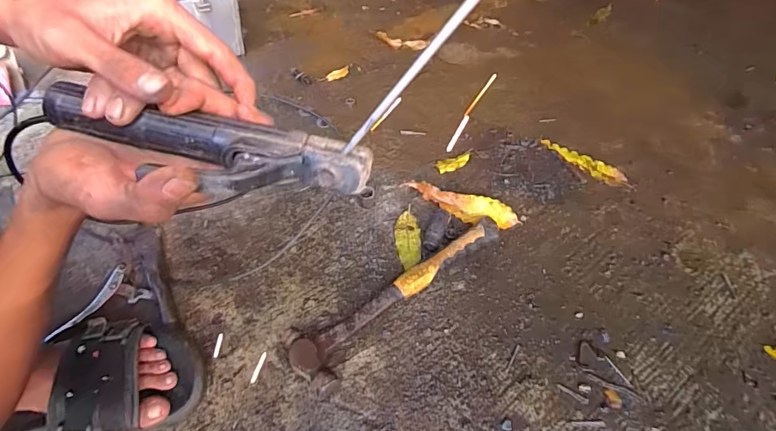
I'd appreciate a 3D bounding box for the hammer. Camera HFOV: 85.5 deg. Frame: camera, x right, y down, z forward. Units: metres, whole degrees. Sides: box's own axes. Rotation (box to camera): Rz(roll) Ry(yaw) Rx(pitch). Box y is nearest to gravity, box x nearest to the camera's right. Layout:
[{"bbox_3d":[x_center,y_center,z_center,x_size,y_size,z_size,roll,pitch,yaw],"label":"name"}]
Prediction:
[{"bbox_3d":[0.018,0.091,0.542,0.324,0.032,0.074,-36,60,-27],"label":"hammer"}]

